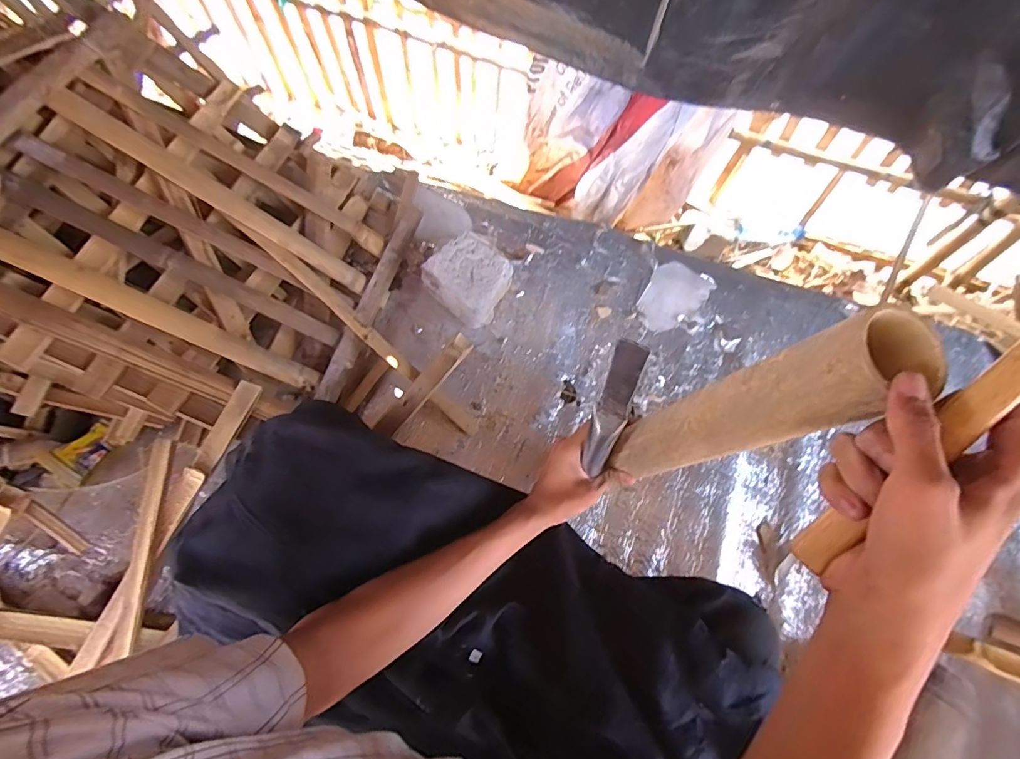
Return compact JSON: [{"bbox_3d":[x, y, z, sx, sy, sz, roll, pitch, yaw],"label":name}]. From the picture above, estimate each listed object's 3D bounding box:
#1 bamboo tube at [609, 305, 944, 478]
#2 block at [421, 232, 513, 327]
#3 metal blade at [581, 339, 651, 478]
[{"bbox_3d":[0.190,0.038,0.441,0.055,0.338,0.059,5,69,-15],"label":"bamboo tube"},{"bbox_3d":[-0.067,-0.168,0.829,0.132,0.076,0.118,40,72,10],"label":"block"},{"bbox_3d":[0.112,0.038,0.537,0.033,0.188,0.016,9,40,1],"label":"metal blade"}]

